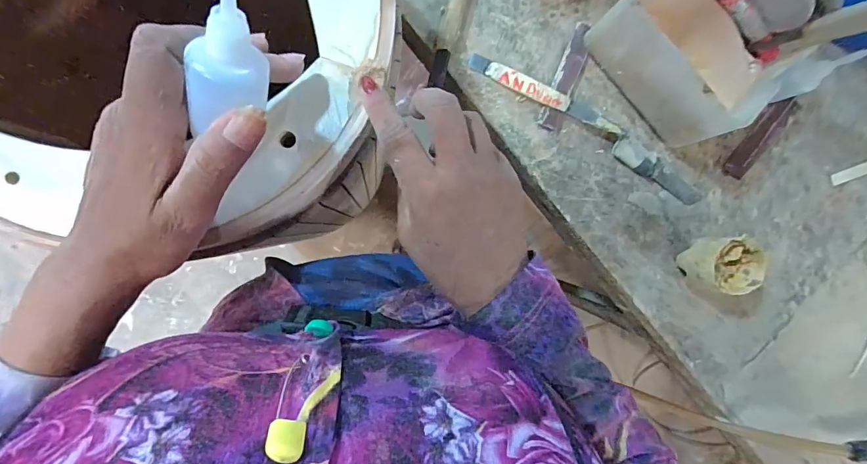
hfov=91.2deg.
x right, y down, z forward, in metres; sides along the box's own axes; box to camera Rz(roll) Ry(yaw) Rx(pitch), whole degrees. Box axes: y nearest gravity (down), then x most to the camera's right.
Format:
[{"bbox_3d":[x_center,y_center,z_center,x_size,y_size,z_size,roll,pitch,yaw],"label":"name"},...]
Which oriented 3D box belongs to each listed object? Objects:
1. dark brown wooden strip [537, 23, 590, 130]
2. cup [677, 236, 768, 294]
[{"bbox_3d":[0.135,-0.156,0.427,0.023,0.010,0.113,23,87,-7],"label":"dark brown wooden strip"},{"bbox_3d":[0.284,0.032,0.424,0.051,0.057,0.051,0,90,-8],"label":"cup"}]

